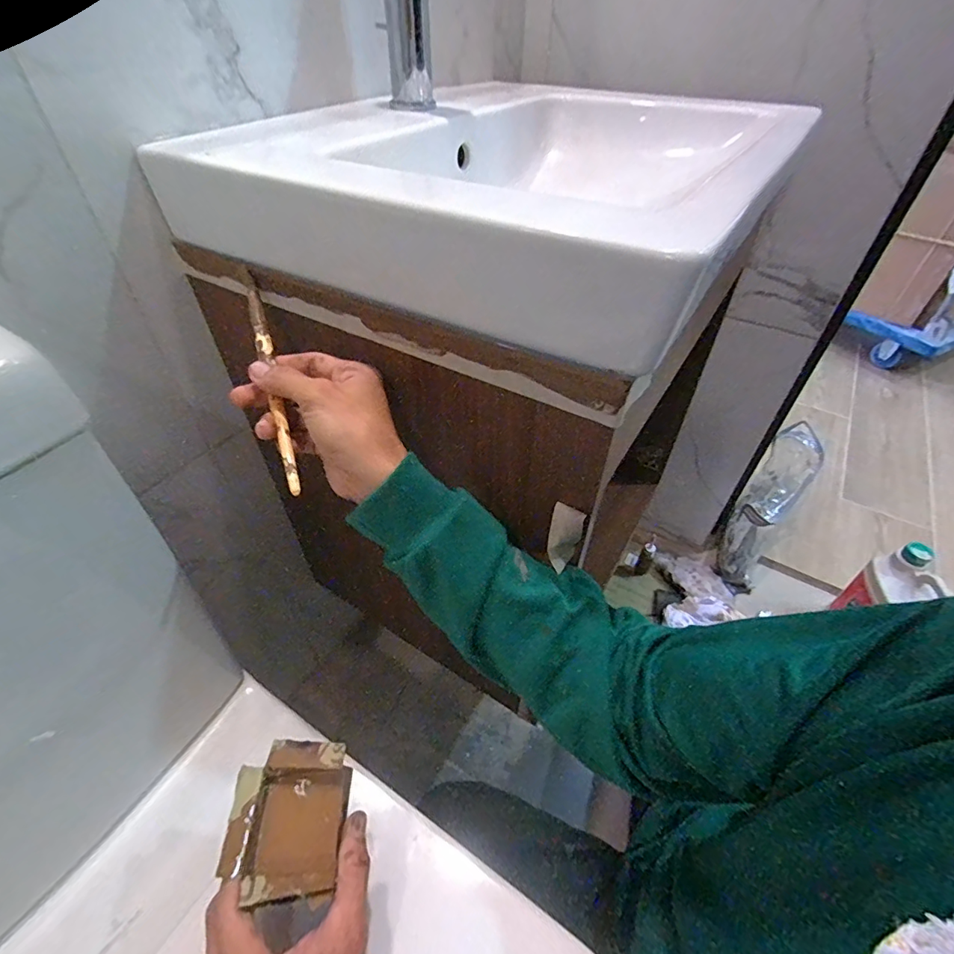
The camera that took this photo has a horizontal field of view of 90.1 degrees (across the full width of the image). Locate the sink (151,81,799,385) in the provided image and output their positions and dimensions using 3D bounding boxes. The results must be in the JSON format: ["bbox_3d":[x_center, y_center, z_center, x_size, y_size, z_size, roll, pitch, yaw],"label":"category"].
[{"bbox_3d":[0.043,-0.300,0.489,0.430,0.109,0.528,24,49,22],"label":"sink"}]

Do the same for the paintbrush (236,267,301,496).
[{"bbox_3d":[-0.155,-0.081,0.357,0.012,0.012,0.214,-15,67,-16],"label":"paintbrush"}]

